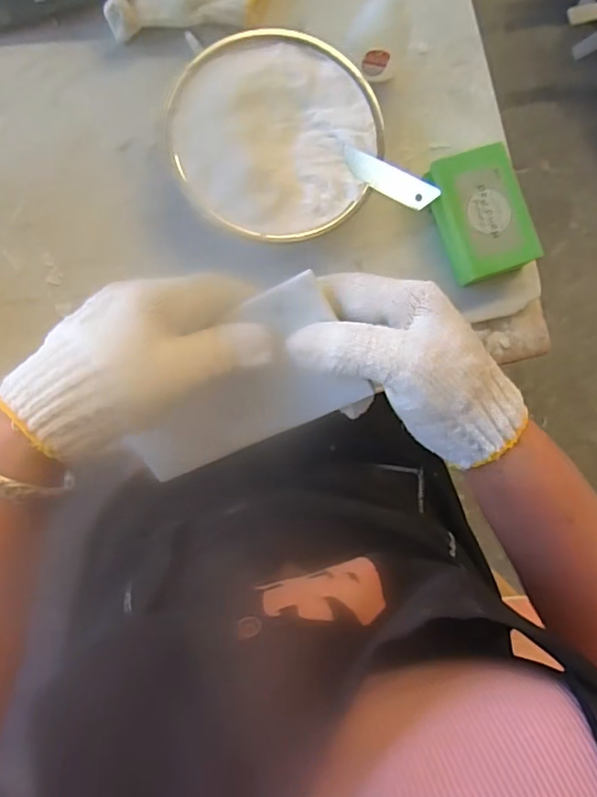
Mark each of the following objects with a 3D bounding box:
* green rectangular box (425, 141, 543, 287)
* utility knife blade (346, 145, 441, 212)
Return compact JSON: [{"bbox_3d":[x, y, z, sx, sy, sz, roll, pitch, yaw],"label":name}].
[{"bbox_3d":[0.138,-0.138,0.410,0.067,0.031,0.092,-21,90,-9],"label":"green rectangular box"},{"bbox_3d":[0.061,-0.152,0.372,0.075,0.004,0.019,36,121,18],"label":"utility knife blade"}]

